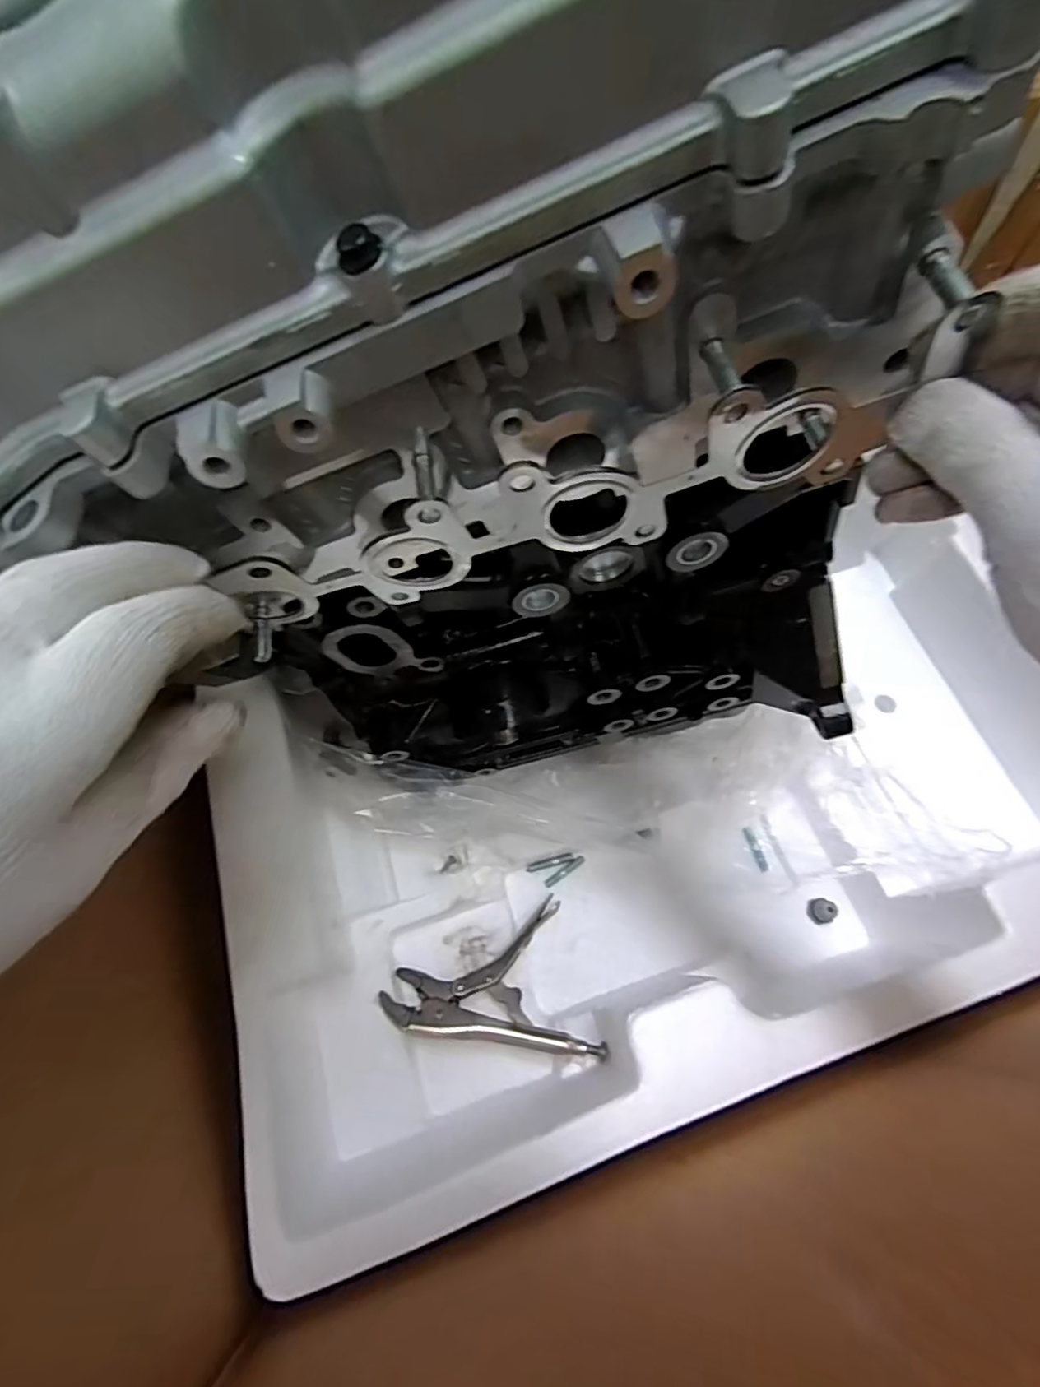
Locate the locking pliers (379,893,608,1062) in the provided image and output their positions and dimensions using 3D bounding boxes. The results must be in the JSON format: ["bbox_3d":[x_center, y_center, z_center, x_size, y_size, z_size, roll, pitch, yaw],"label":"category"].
[{"bbox_3d":[-0.028,0.251,0.500,0.162,0.020,0.131,-6,42,-17],"label":"locking pliers"}]

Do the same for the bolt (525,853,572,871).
[{"bbox_3d":[0.029,0.163,0.583,0.045,0.007,0.006,-15,72,-9],"label":"bolt"}]

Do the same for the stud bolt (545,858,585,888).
[{"bbox_3d":[0.044,0.171,0.581,0.044,0.004,0.008,-32,75,-14],"label":"stud bolt"}]

